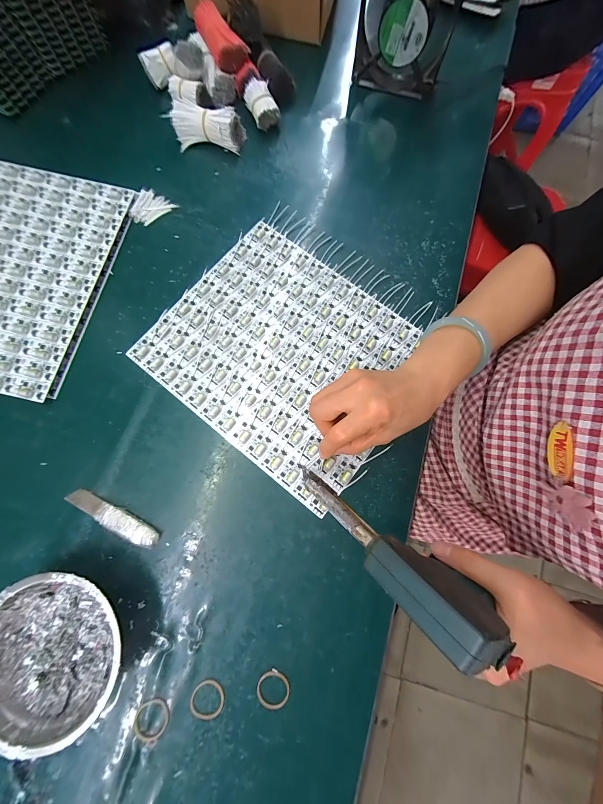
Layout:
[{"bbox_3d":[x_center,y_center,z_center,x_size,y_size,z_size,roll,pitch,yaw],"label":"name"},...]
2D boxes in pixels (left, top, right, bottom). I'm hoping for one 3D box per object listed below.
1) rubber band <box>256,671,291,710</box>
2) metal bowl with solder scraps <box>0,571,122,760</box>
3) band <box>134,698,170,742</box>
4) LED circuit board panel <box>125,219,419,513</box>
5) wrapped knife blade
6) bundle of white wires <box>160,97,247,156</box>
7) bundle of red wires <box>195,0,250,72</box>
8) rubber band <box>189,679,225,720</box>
[{"bbox_3d":[-0.026,0.268,0.257,0.031,0.005,0.027,14,78,2],"label":"rubber band"},{"bbox_3d":[-0.217,0.216,0.246,0.120,0.039,0.123,0,78,-1],"label":"metal bowl with solder scraps"},{"bbox_3d":[-0.135,0.287,0.249,0.029,0.004,0.032,21,78,3],"label":"band"},{"bbox_3d":[-0.018,-0.063,0.326,0.282,0.009,0.244,38,80,7],"label":"LED circuit board panel"},{"bbox_3d":[-0.193,0.118,0.283,0.104,0.008,0.021,28,79,5],"label":"wrapped knife blade"},{"bbox_3d":[-0.131,-0.375,0.377,0.099,0.035,0.047,15,78,2],"label":"bundle of white wires"},{"bbox_3d":[-0.110,-0.501,0.377,0.042,0.027,0.092,-25,79,-6],"label":"bundle of red wires"},{"bbox_3d":[-0.087,0.276,0.254,0.030,0.004,0.032,0,78,-1],"label":"rubber band"}]

